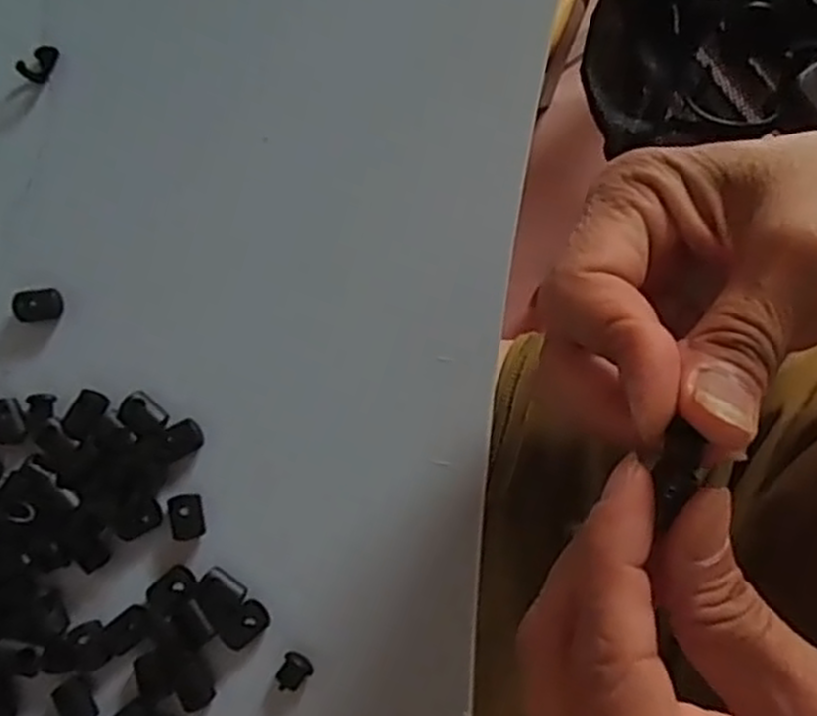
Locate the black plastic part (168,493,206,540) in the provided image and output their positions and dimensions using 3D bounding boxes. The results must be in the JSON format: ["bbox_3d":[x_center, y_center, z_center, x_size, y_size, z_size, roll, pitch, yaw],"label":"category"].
[{"bbox_3d":[-0.075,0.053,0.262,0.011,0.004,0.015,-14,84,-1],"label":"black plastic part"}]

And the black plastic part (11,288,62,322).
[{"bbox_3d":[-0.129,-0.018,0.272,0.016,0.006,0.011,-9,84,-1],"label":"black plastic part"}]

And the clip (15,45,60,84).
[{"bbox_3d":[-0.134,-0.107,0.283,0.010,0.006,0.015,27,85,3],"label":"clip"}]

